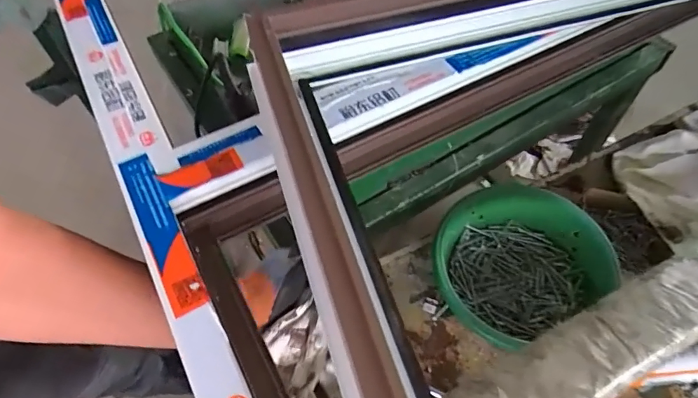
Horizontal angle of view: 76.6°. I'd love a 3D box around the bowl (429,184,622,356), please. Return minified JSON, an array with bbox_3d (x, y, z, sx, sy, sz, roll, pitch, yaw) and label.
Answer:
[{"bbox_3d":[0.226,0.075,0.593,0.207,0.068,0.191,0,57,1],"label":"bowl"}]

